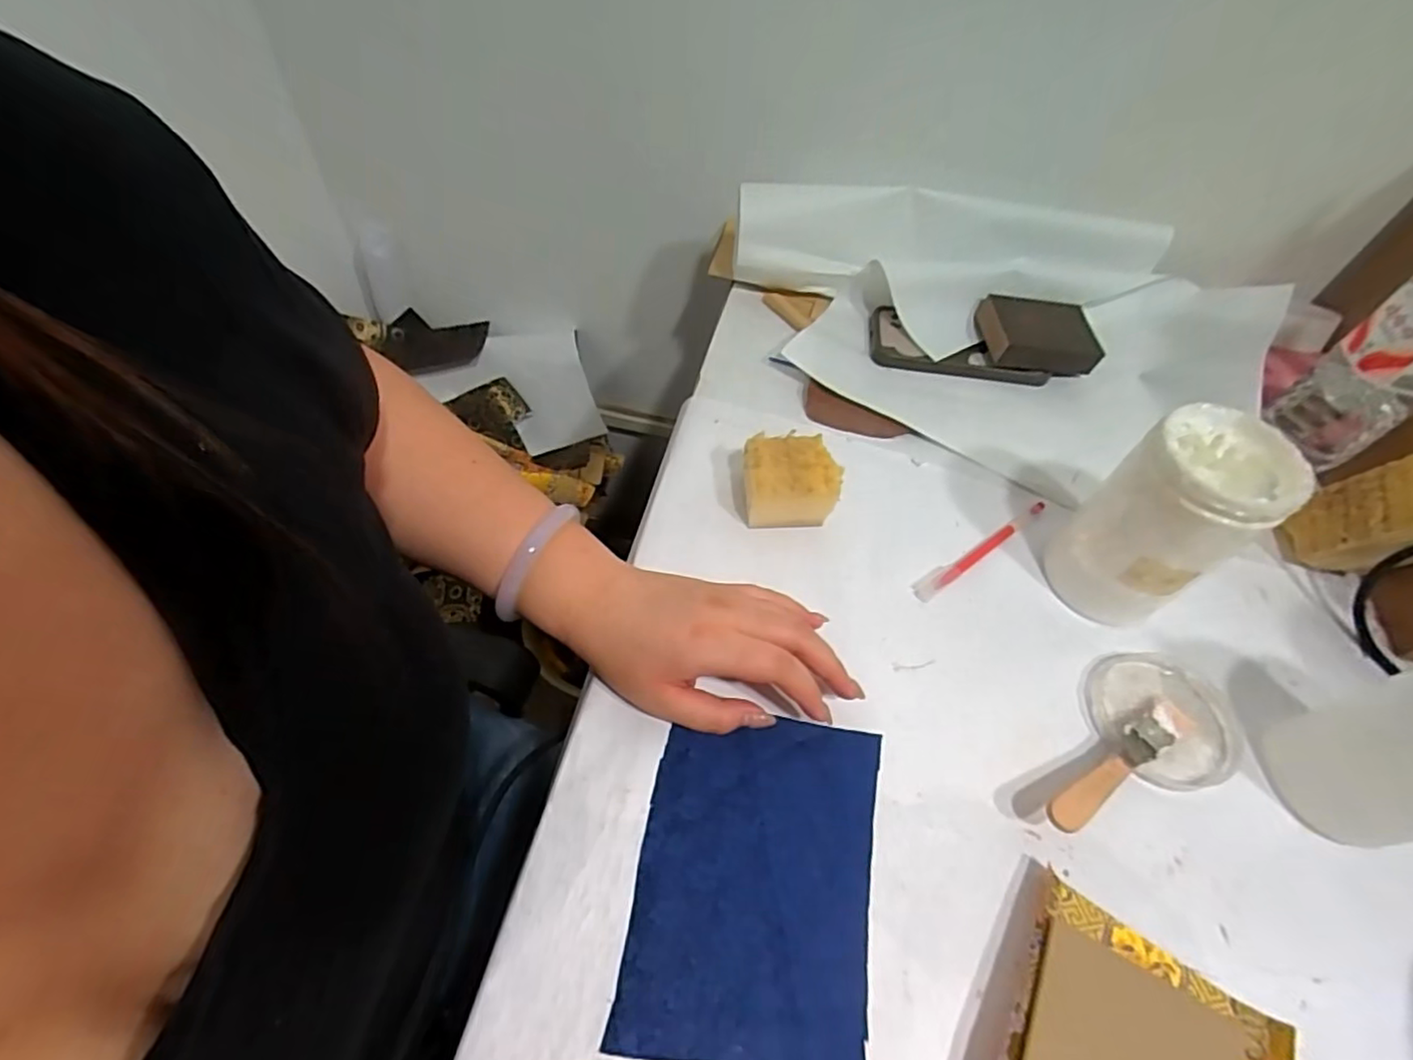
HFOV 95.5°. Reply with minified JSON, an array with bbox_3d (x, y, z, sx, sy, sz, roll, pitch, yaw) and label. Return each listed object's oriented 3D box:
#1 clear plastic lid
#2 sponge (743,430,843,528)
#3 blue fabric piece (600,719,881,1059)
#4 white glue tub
[{"bbox_3d":[0.294,0.119,0.411,0.093,0.012,0.085,2,55,-3],"label":"clear plastic lid"},{"bbox_3d":[0.061,-0.036,0.474,0.067,0.043,0.049,3,55,-2],"label":"sponge"},{"bbox_3d":[0.027,0.188,0.351,0.124,0.004,0.170,11,56,1],"label":"blue fabric piece"},{"bbox_3d":[0.294,-0.004,0.417,0.084,0.133,0.077,2,55,-3],"label":"white glue tub"}]

